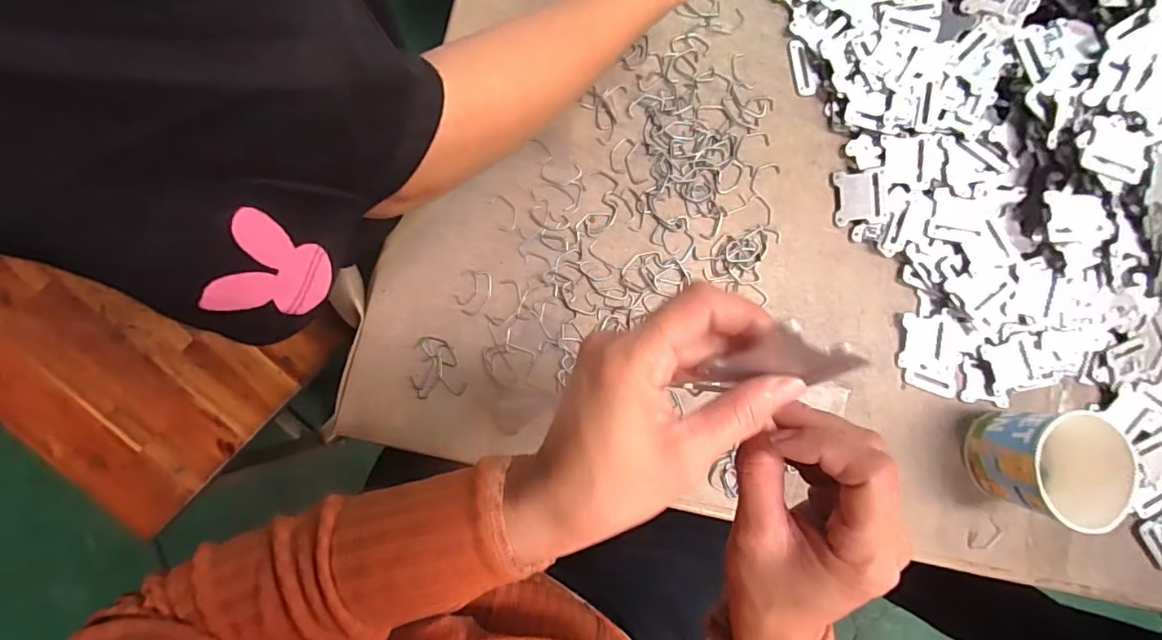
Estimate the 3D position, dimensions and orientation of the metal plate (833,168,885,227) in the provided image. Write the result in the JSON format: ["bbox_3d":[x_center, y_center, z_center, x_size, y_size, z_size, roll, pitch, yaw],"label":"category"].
[{"bbox_3d":[0.251,-0.111,0.471,0.041,0.009,0.047,-3,90,14],"label":"metal plate"}]

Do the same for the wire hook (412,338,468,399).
[{"bbox_3d":[-0.113,0.037,0.415,0.040,0.004,0.047,-3,87,-8],"label":"wire hook"}]

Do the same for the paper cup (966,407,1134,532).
[{"bbox_3d":[0.393,0.121,0.444,0.090,0.084,0.087,0,87,-8],"label":"paper cup"}]

